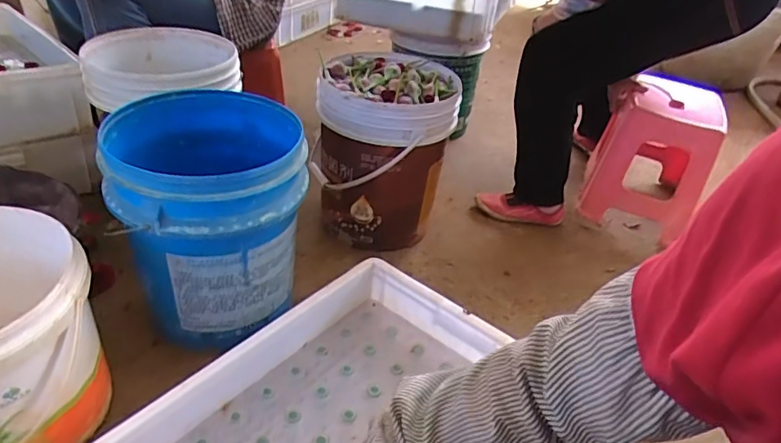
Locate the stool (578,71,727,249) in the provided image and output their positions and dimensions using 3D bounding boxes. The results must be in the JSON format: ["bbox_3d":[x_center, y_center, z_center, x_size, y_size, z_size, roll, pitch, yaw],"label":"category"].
[{"bbox_3d":[0.704,-0.201,1.433,0.260,0.312,0.400,19,37,18],"label":"stool"}]

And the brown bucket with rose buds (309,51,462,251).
[{"bbox_3d":[-0.013,-0.135,1.193,0.262,0.395,0.258,4,35,-3],"label":"brown bucket with rose buds"}]

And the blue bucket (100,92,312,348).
[{"bbox_3d":[-0.302,-0.008,0.914,0.287,0.350,0.300,4,35,-3],"label":"blue bucket"}]

